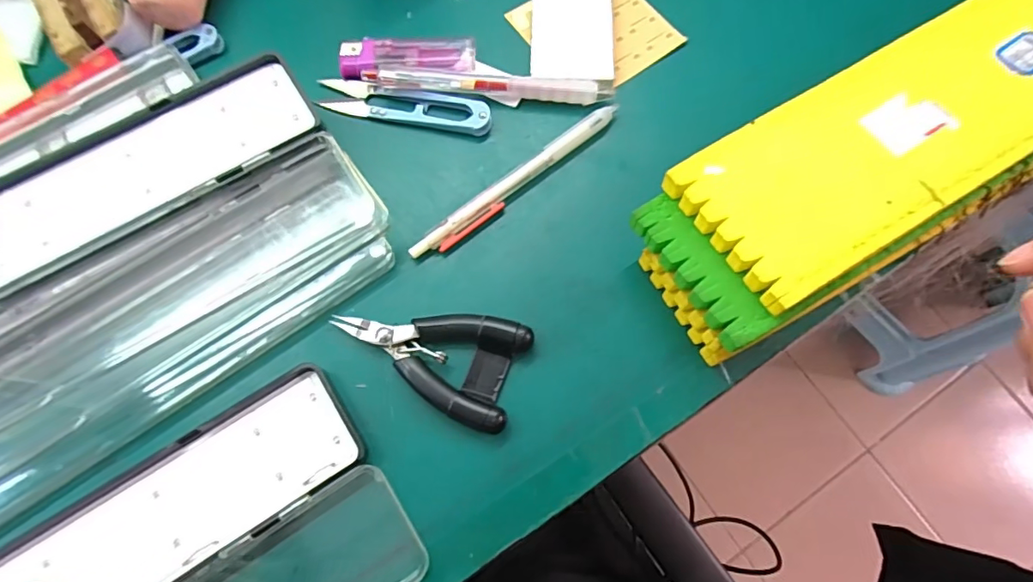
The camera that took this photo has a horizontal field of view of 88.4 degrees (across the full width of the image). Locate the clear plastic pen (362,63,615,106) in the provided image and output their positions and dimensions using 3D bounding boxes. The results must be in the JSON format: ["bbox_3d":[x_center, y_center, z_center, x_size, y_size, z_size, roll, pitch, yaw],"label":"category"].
[{"bbox_3d":[-0.016,-0.118,0.306,0.140,0.011,0.013,5,73,1],"label":"clear plastic pen"}]

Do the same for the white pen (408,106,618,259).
[{"bbox_3d":[0.000,-0.061,0.291,0.137,0.011,0.013,-39,77,-11],"label":"white pen"}]

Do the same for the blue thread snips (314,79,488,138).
[{"bbox_3d":[-0.064,-0.106,0.306,0.101,0.011,0.025,13,73,3],"label":"blue thread snips"}]

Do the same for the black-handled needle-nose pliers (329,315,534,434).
[{"bbox_3d":[-0.043,0.030,0.260,0.090,0.015,0.052,18,74,5],"label":"black-handled needle-nose pliers"}]

